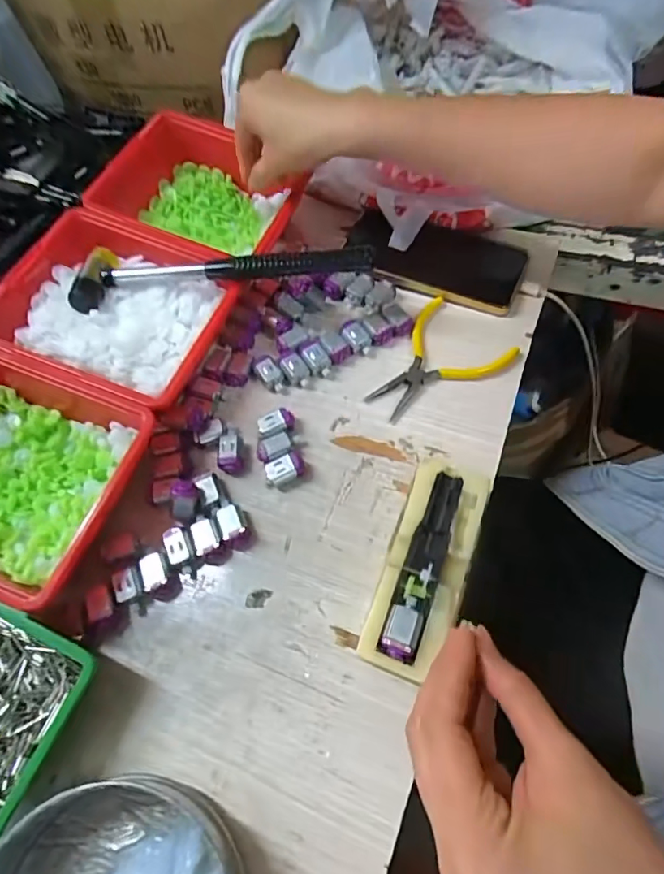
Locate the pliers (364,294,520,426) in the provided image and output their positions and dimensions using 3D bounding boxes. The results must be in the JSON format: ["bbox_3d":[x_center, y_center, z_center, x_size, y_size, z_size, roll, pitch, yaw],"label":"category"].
[{"bbox_3d":[0.080,-0.062,0.391,0.115,0.011,0.088,-39,66,-14],"label":"pliers"}]

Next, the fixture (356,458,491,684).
[{"bbox_3d":[0.060,0.081,0.307,0.054,0.035,0.136,18,66,14],"label":"fixture"}]

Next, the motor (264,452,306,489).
[{"bbox_3d":[-0.036,0.025,0.354,0.030,0.017,0.018,-21,63,-6],"label":"motor"}]

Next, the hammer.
[{"bbox_3d":[-0.089,-0.143,0.383,0.231,0.027,0.062,-9,62,1],"label":"hammer"}]

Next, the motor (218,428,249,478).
[{"bbox_3d":[-0.076,0.010,0.366,0.020,0.011,0.037,-5,63,3],"label":"motor"}]

